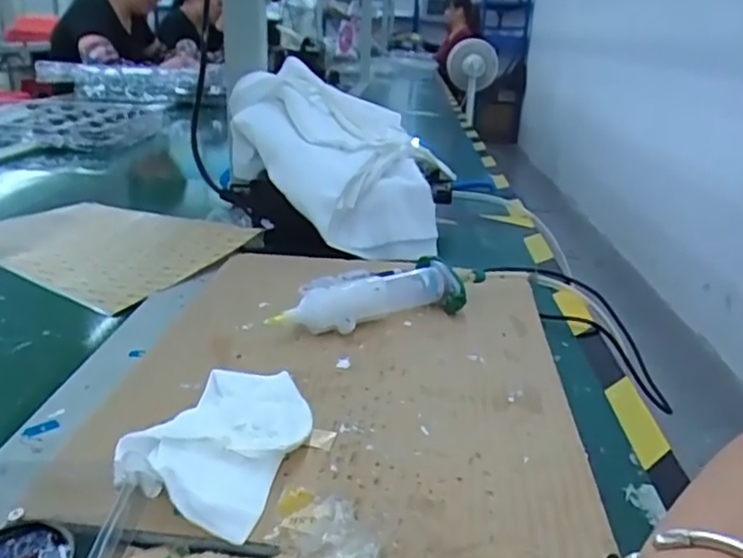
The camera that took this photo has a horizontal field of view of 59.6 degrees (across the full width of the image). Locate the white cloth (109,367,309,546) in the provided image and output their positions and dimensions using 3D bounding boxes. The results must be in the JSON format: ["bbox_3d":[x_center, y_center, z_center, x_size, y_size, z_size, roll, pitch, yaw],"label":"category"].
[{"bbox_3d":[-0.070,0.073,0.310,0.071,0.024,0.108,9,22,16],"label":"white cloth"}]

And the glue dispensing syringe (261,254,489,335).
[{"bbox_3d":[0.011,0.012,0.451,0.162,0.032,0.035,-8,24,-26],"label":"glue dispensing syringe"}]

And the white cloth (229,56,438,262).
[{"bbox_3d":[-0.022,-0.121,0.641,0.213,0.141,0.198,-5,22,-12],"label":"white cloth"}]

